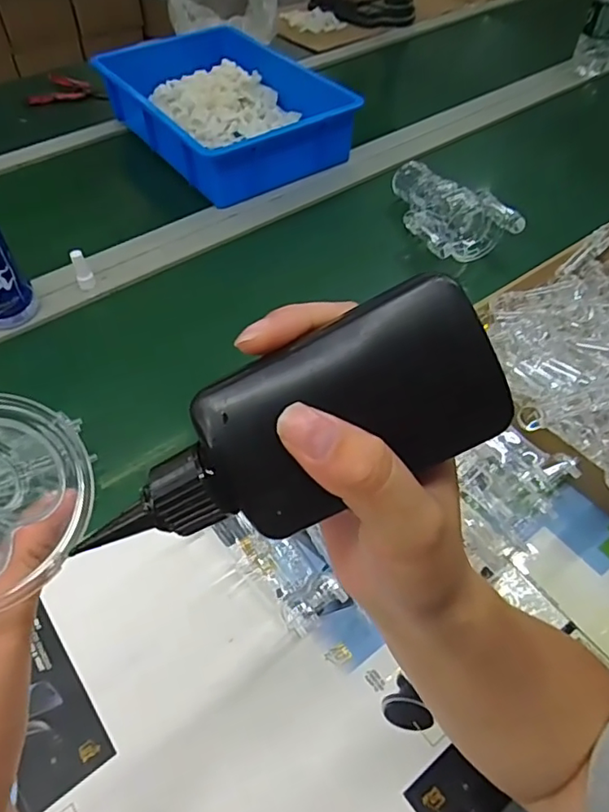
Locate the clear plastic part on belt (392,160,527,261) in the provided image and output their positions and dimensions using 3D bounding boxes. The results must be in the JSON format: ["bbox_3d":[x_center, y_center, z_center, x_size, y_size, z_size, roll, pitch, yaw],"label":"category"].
[{"bbox_3d":[0.192,-0.277,0.771,0.122,0.058,0.200,-15,52,-12],"label":"clear plastic part on belt"}]

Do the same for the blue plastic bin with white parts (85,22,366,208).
[{"bbox_3d":[-0.127,-0.487,0.920,0.280,0.103,0.390,-29,56,-21],"label":"blue plastic bin with white parts"}]

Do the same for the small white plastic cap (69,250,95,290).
[{"bbox_3d":[-0.274,-0.166,0.694,0.018,0.055,0.020,-12,52,-10],"label":"small white plastic cap"}]

